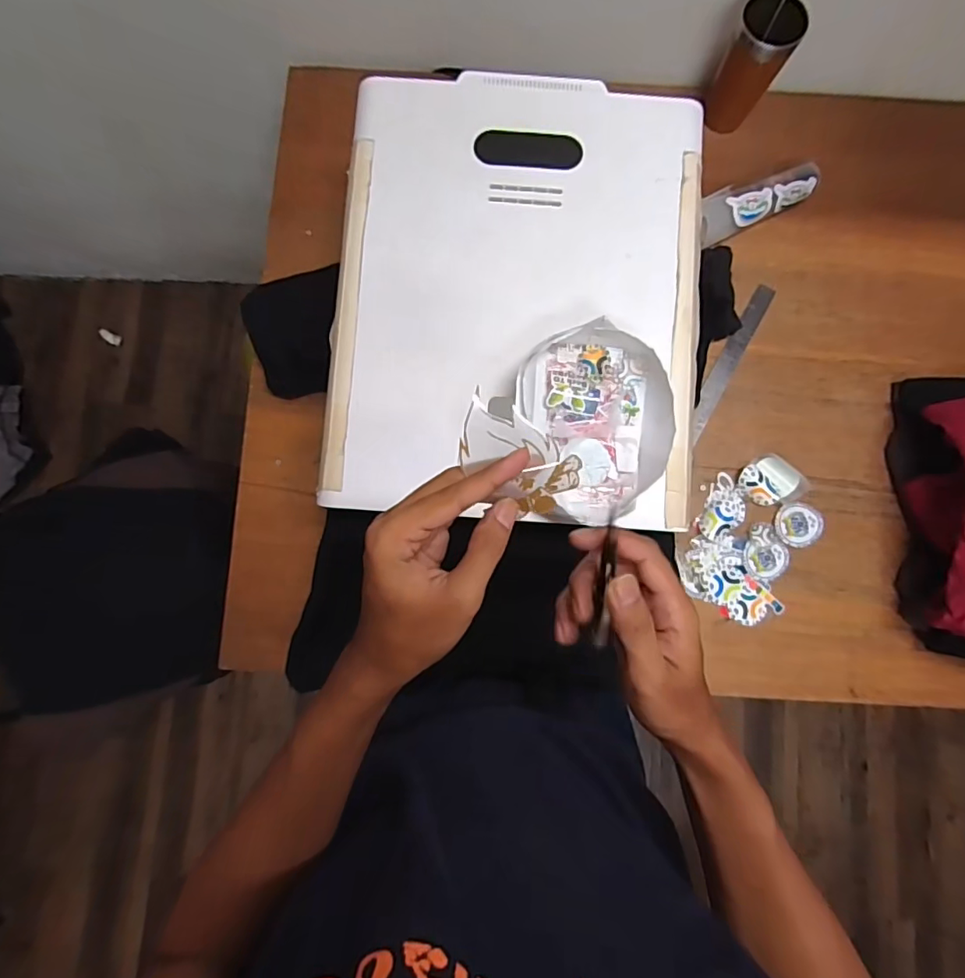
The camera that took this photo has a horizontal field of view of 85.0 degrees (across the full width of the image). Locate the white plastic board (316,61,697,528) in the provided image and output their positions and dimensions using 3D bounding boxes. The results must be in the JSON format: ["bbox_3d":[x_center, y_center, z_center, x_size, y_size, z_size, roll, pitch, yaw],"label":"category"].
[{"bbox_3d":[0.041,-0.219,0.582,0.399,0.027,0.492,4,82,0],"label":"white plastic board"}]

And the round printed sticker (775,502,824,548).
[{"bbox_3d":[0.430,0.050,0.715,0.061,0.009,0.059,0,82,-1],"label":"round printed sticker"}]

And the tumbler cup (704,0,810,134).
[{"bbox_3d":[0.366,-0.578,0.727,0.080,0.145,0.067,29,83,3],"label":"tumbler cup"}]

